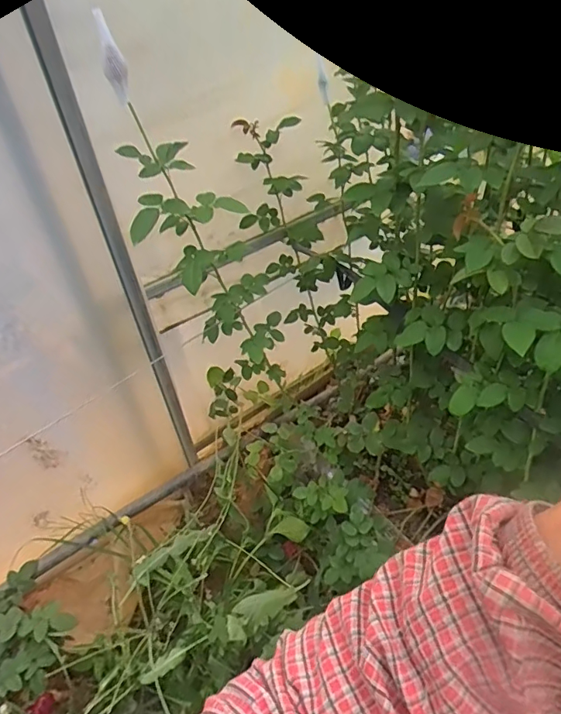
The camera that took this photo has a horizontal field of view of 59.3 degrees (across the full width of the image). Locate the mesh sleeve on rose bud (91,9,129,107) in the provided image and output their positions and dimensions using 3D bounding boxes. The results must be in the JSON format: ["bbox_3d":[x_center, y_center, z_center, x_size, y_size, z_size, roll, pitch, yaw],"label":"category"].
[{"bbox_3d":[-0.188,-0.336,0.553,0.024,0.091,0.022,-12,42,-5],"label":"mesh sleeve on rose bud"}]

